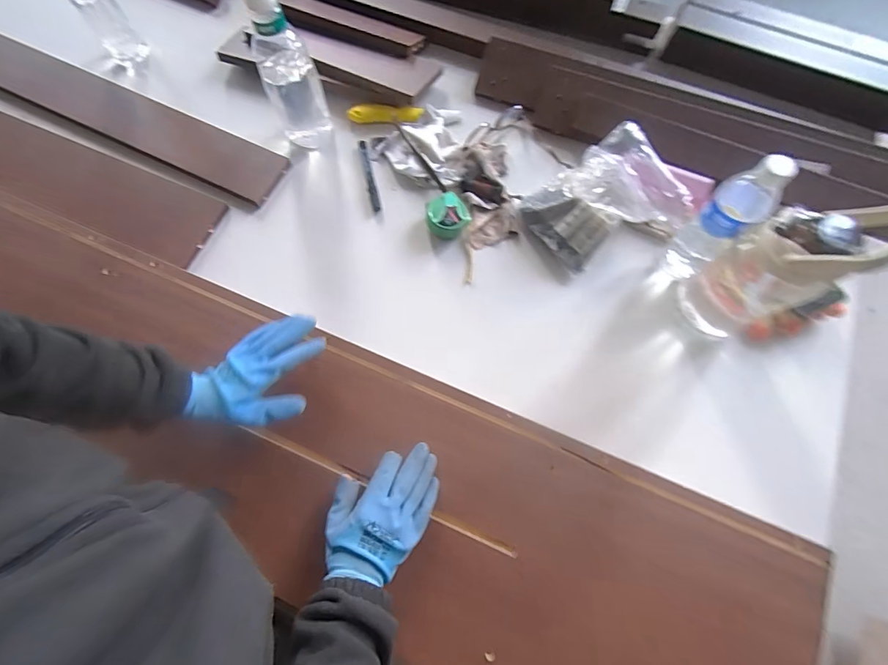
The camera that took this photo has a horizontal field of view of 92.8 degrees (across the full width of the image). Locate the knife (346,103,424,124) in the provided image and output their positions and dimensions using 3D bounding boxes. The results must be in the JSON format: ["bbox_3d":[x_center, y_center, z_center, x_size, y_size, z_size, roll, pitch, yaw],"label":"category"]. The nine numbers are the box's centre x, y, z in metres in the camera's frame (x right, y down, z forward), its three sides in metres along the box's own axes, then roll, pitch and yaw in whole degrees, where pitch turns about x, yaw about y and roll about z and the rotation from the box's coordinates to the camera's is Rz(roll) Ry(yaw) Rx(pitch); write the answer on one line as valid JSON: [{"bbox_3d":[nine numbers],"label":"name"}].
[{"bbox_3d":[-0.106,-0.387,0.749,0.131,0.016,0.024,4,72,1],"label":"knife"}]

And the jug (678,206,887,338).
[{"bbox_3d":[0.412,-0.079,0.534,0.092,0.261,0.116,-35,76,-11],"label":"jug"}]

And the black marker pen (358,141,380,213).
[{"bbox_3d":[-0.127,-0.265,0.716,0.015,0.013,0.136,-13,72,-5],"label":"black marker pen"}]

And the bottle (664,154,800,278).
[{"bbox_3d":[0.375,-0.152,0.572,0.066,0.198,0.070,-37,76,-12],"label":"bottle"}]

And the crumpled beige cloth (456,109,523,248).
[{"bbox_3d":[0.076,-0.266,0.708,0.099,0.022,0.248,5,72,1],"label":"crumpled beige cloth"}]

